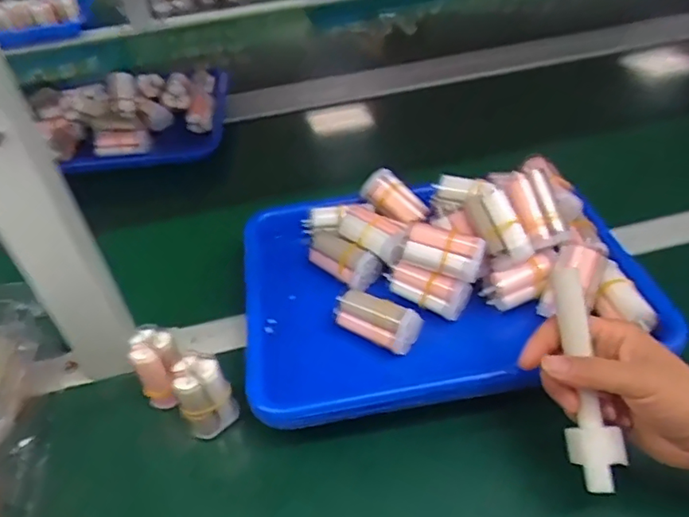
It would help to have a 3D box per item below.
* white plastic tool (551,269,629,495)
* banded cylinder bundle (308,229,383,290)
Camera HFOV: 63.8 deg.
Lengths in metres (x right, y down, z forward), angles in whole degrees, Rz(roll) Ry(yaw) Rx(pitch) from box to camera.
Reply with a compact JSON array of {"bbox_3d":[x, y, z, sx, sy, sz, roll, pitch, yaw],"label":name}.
[{"bbox_3d":[0.150,0.072,0.344,0.027,0.026,0.133,-3,69,4],"label":"white plastic tool"},{"bbox_3d":[-0.005,-0.004,0.515,0.032,0.026,0.079,-35,49,-29],"label":"banded cylinder bundle"}]

